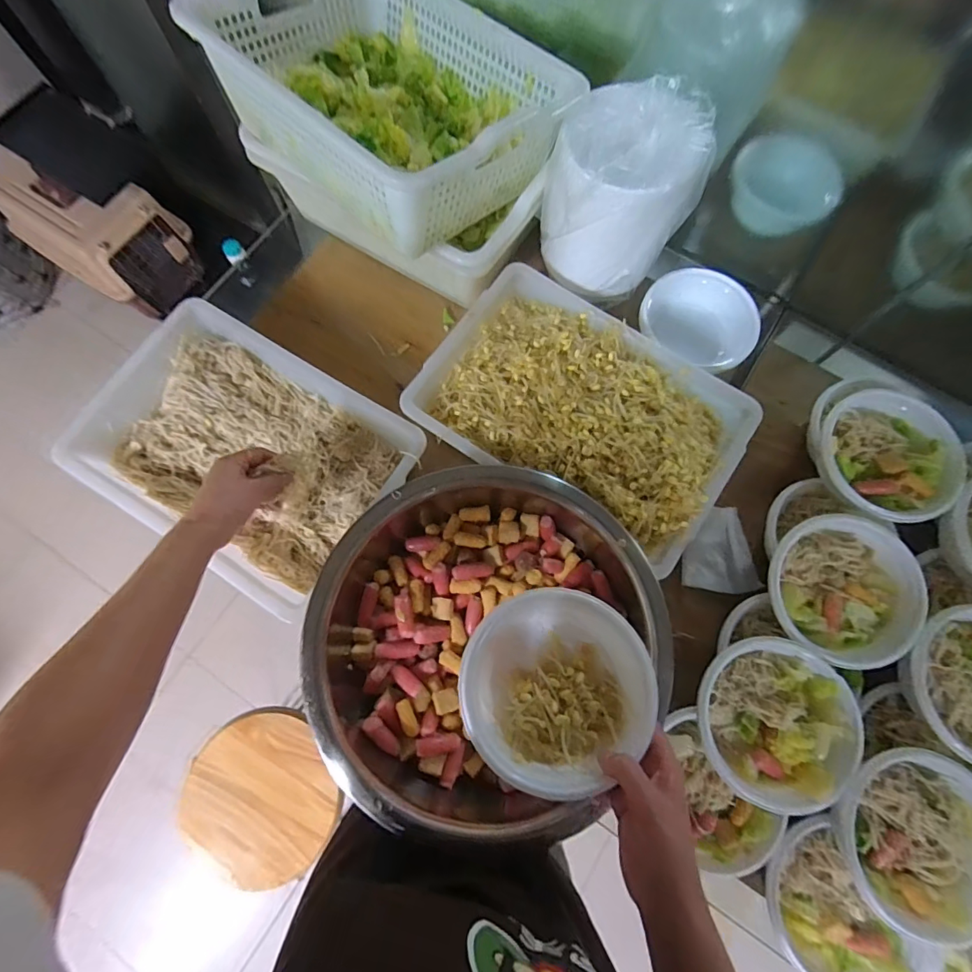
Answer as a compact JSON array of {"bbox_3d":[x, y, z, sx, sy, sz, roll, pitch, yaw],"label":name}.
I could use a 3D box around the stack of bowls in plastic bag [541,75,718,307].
[{"bbox_3d":[0.168,-0.373,0.632,0.155,0.199,0.160,-40,78,-11],"label":"stack of bowls in plastic bag"}]

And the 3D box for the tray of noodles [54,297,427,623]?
[{"bbox_3d":[-0.314,-0.049,0.633,0.388,0.072,0.292,32,76,8],"label":"tray of noodles"}]

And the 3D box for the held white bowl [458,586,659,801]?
[{"bbox_3d":[0.060,0.179,0.442,0.160,0.070,0.157,0,74,-1],"label":"held white bowl"}]

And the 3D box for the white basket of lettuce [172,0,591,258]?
[{"bbox_3d":[-0.124,-0.512,0.610,0.310,0.125,0.427,-43,79,-11],"label":"white basket of lettuce"}]

